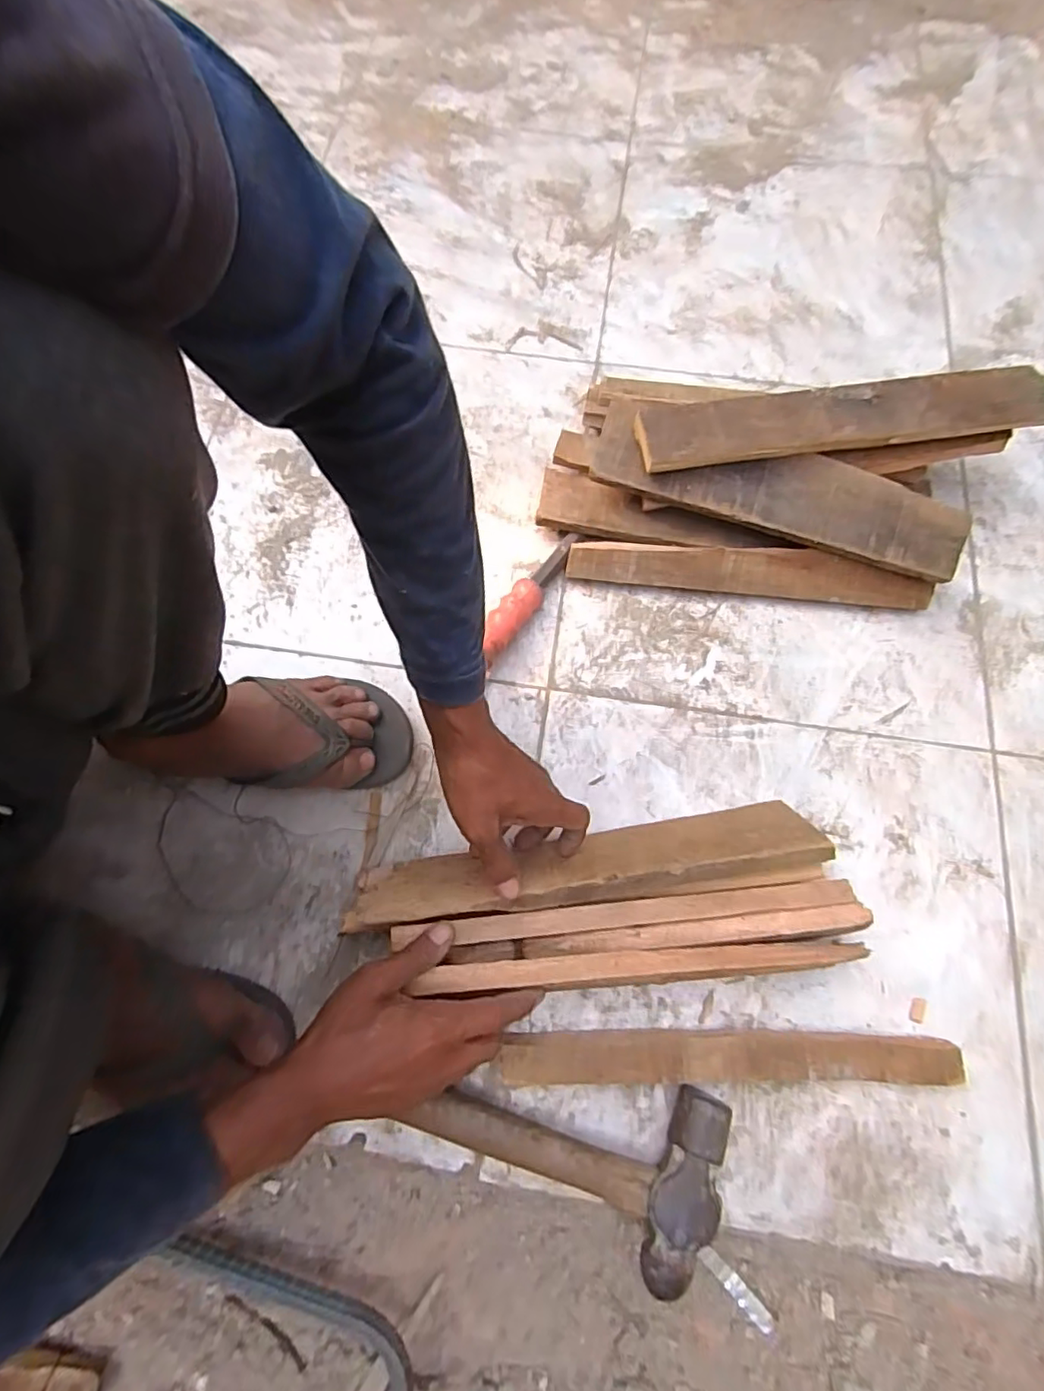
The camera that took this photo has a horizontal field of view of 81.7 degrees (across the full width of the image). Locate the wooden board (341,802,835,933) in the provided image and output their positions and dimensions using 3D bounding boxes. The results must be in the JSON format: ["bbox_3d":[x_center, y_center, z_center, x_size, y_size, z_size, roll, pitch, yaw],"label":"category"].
[{"bbox_3d":[0.049,0.133,0.469,0.354,0.074,0.021,-7,107,-5],"label":"wooden board"}]

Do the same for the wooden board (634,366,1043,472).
[{"bbox_3d":[0.289,-0.249,0.538,0.372,0.023,0.056,-7,71,-3],"label":"wooden board"}]

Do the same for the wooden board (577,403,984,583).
[{"bbox_3d":[0.230,-0.186,0.546,0.332,0.019,0.077,18,88,2],"label":"wooden board"}]

